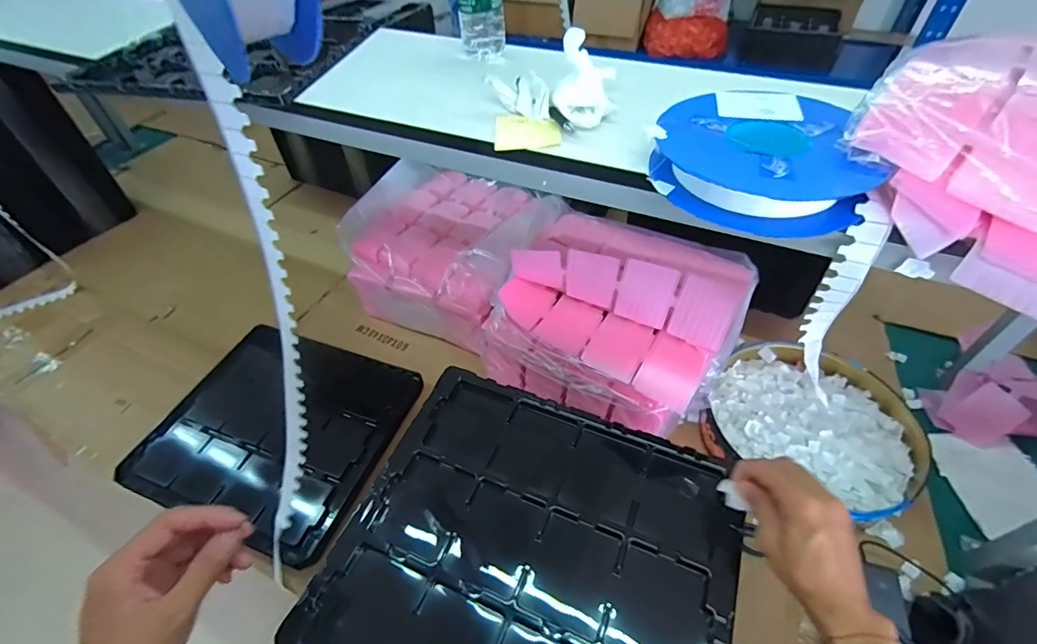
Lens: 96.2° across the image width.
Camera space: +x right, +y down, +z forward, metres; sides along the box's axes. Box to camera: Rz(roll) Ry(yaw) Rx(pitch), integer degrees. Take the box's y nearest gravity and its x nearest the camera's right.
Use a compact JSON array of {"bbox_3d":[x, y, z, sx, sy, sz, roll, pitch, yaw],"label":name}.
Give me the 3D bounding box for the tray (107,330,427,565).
[{"bbox_3d":[-0.405,0.170,0.787,0.385,0.047,0.338,15,51,16],"label":"tray"}]

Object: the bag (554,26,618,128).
[{"bbox_3d":[0.080,-0.290,0.554,0.074,0.067,0.109,3,48,6],"label":"bag"}]

